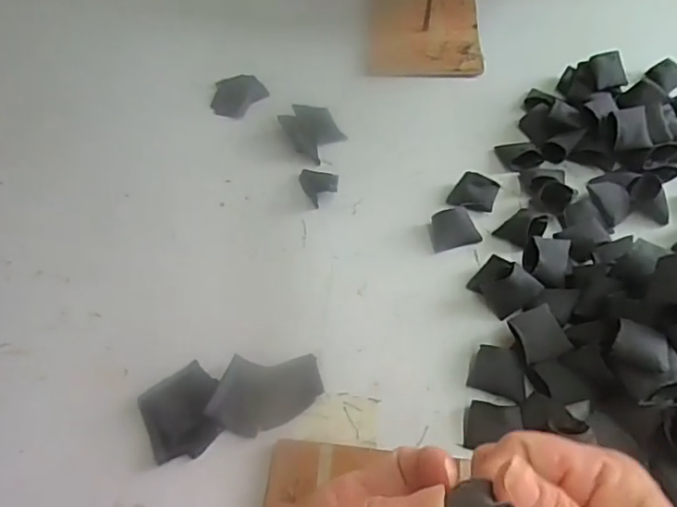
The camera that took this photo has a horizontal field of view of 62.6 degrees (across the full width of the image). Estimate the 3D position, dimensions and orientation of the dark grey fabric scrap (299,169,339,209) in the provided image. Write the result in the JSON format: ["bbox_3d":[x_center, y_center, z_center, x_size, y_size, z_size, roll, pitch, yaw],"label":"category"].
[{"bbox_3d":[-0.020,-0.071,0.561,0.039,0.020,0.046,-1,56,2],"label":"dark grey fabric scrap"}]

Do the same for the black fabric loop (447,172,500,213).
[{"bbox_3d":[0.135,-0.060,0.553,0.042,0.016,0.046,21,59,16],"label":"black fabric loop"}]

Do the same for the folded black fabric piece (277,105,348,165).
[{"bbox_3d":[-0.025,-0.133,0.604,0.056,0.021,0.066,-27,59,-15],"label":"folded black fabric piece"}]

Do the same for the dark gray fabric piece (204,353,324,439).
[{"bbox_3d":[-0.057,0.110,0.438,0.085,0.009,0.060,-2,56,1],"label":"dark gray fabric piece"}]

